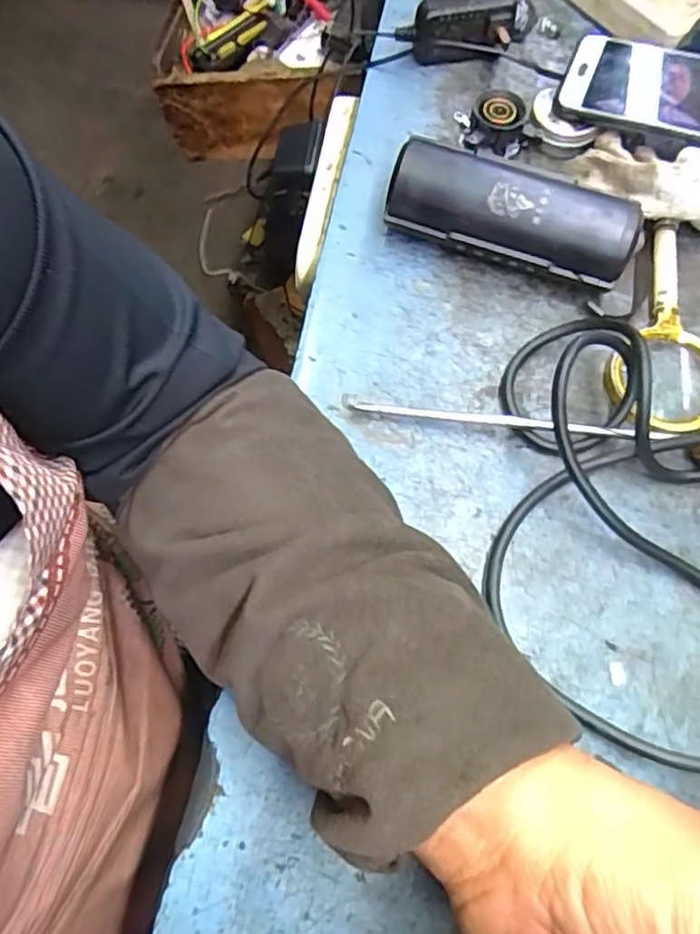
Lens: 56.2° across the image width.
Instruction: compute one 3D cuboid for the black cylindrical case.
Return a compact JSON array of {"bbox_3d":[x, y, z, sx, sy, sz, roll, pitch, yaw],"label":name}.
[{"bbox_3d":[0.099,-0.155,0.416,0.151,0.052,0.043,18,68,5],"label":"black cylindrical case"}]

